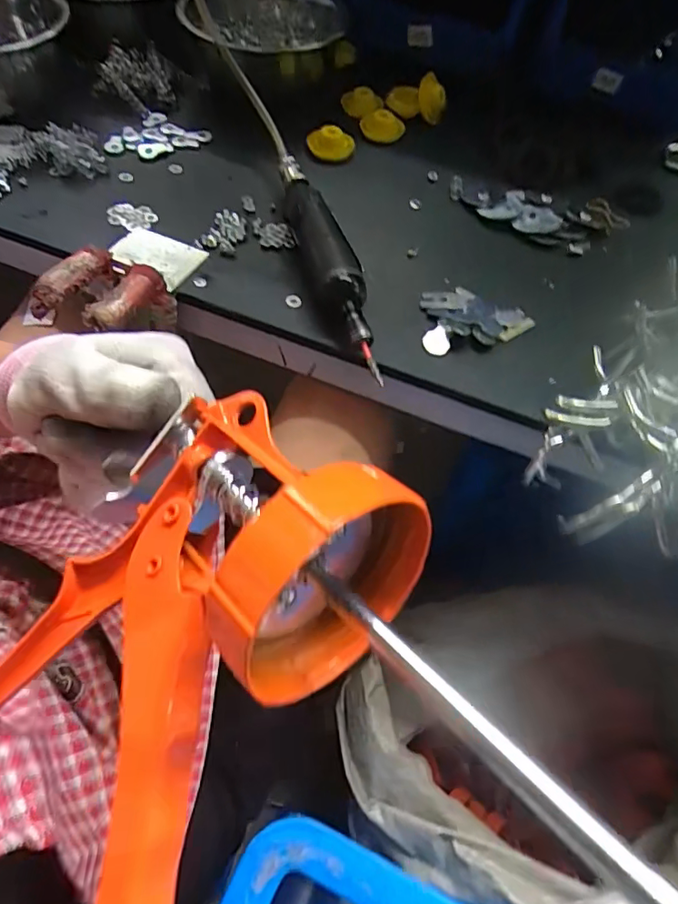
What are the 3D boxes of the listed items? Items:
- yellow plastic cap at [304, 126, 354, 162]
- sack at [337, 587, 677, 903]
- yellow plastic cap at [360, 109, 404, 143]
[{"bbox_3d":[-0.009,-0.326,0.556,0.049,0.036,0.023,-3,58,-5],"label":"yellow plastic cap"},{"bbox_3d":[0.196,0.334,0.566,0.377,0.281,0.238,7,58,1],"label":"sack"},{"bbox_3d":[0.046,-0.346,0.560,0.048,0.029,0.015,-3,58,-6],"label":"yellow plastic cap"}]

